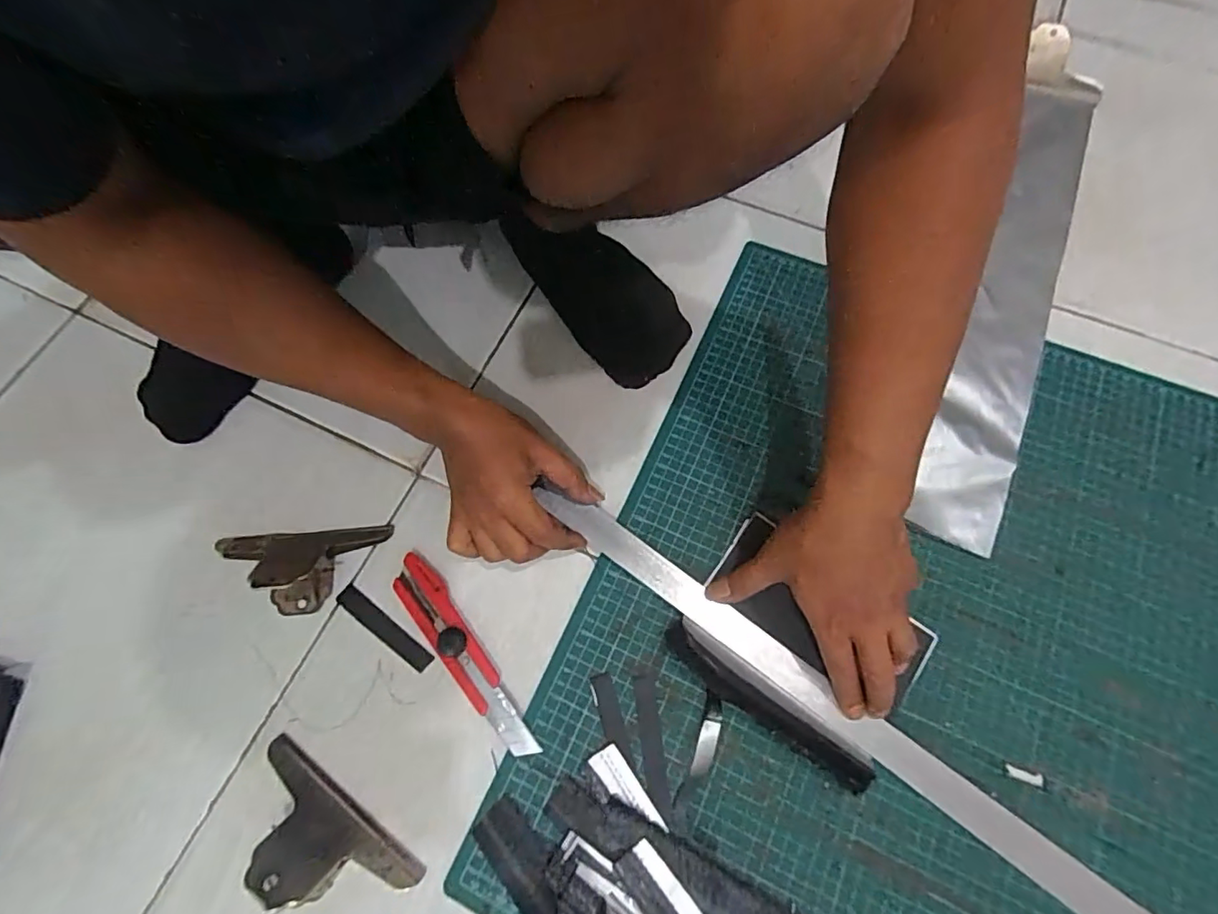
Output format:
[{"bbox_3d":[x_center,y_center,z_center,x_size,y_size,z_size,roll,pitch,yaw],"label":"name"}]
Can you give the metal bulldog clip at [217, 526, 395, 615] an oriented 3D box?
[{"bbox_3d":[-0.249,0.086,0.433,0.135,0.039,0.064,-4,69,-1],"label":"metal bulldog clip"}]

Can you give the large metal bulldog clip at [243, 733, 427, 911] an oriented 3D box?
[{"bbox_3d":[-0.198,0.256,0.369,0.135,0.039,0.061,37,74,13],"label":"large metal bulldog clip"}]

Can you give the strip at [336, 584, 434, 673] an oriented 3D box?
[{"bbox_3d":[-0.177,0.133,0.435,0.093,0.004,0.018,34,73,12],"label":"strip"}]

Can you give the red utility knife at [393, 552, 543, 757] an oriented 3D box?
[{"bbox_3d":[-0.111,0.149,0.421,0.030,0.013,0.171,-36,73,-12],"label":"red utility knife"}]

